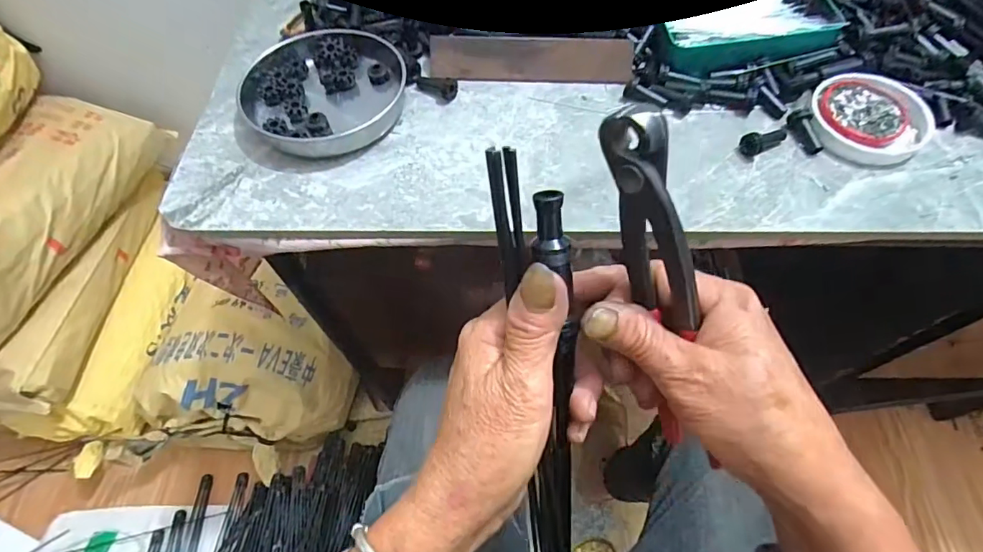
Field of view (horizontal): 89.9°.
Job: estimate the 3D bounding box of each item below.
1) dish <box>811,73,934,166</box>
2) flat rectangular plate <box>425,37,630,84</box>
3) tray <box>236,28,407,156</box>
[{"bbox_3d":[0.311,-0.131,0.406,0.088,0.012,0.090,-1,61,2],"label":"dish"},{"bbox_3d":[0.035,-0.196,0.446,0.180,0.037,0.013,1,22,0],"label":"flat rectangular plate"},{"bbox_3d":[-0.147,-0.160,0.431,0.140,0.021,0.134,-1,61,2],"label":"tray"}]

